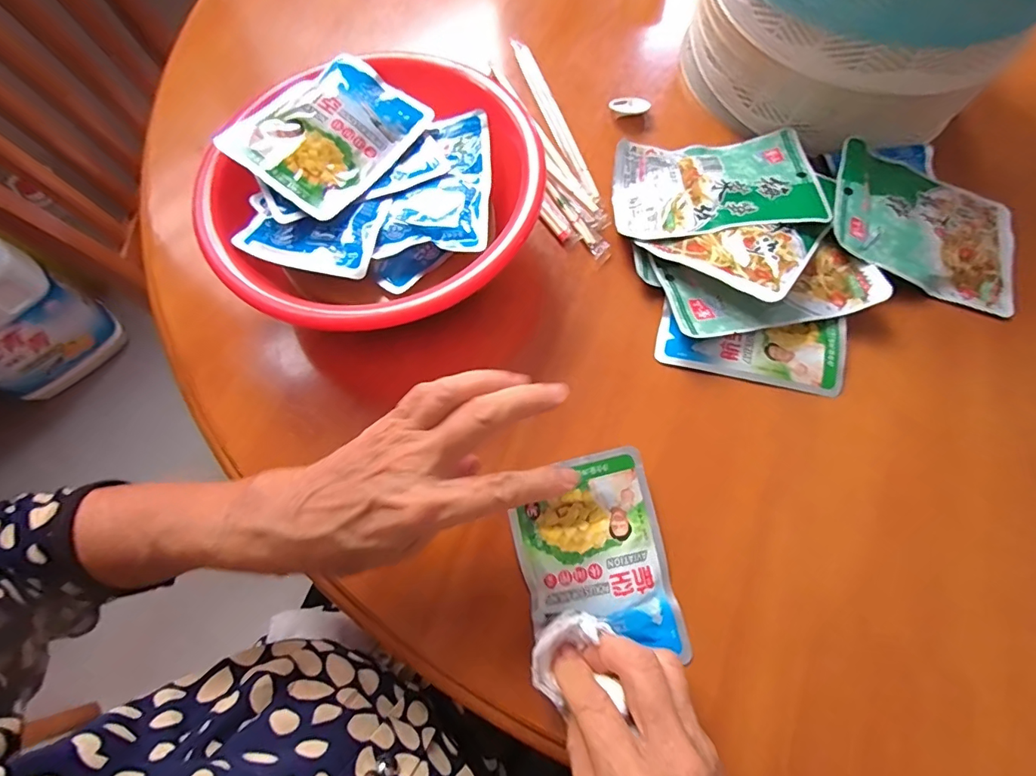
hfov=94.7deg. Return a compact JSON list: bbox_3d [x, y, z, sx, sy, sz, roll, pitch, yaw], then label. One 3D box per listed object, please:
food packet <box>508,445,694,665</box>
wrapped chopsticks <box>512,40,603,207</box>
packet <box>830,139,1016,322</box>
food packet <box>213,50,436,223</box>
[{"bbox_3d":[0.046,0.101,0.286,0.087,0.022,0.114,-11,67,-5],"label":"food packet"},{"bbox_3d":[0.031,-0.241,0.425,0.018,0.012,0.209,-15,68,-7],"label":"wrapped chopsticks"},{"bbox_3d":[0.311,-0.126,0.367,0.145,0.012,0.109,20,69,-3],"label":"packet"},{"bbox_3d":[-0.130,-0.182,0.340,0.085,0.009,0.127,36,68,-4],"label":"food packet"}]

